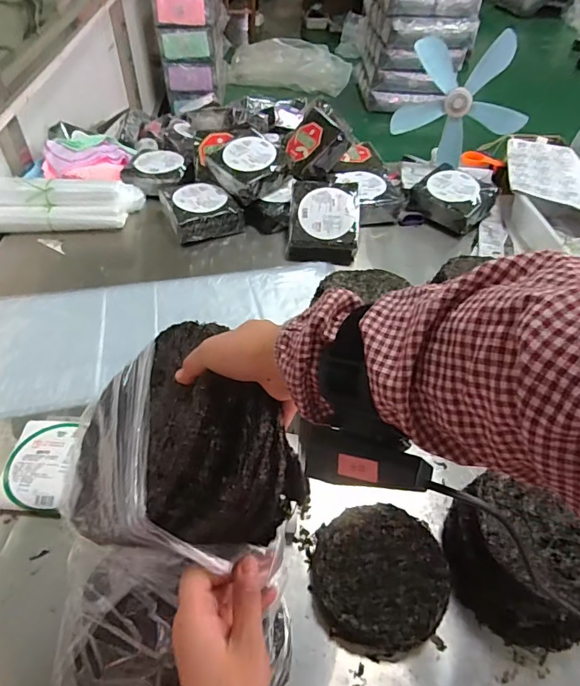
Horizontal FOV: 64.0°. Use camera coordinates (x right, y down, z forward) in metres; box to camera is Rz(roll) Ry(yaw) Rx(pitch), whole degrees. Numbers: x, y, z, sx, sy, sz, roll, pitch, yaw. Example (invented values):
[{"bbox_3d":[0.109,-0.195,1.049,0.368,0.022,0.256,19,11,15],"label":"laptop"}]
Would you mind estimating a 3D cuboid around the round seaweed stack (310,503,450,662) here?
[{"bbox_3d":[0.139,0.363,0.726,0.200,0.042,0.208,1,48,-1],"label":"round seaweed stack"}]

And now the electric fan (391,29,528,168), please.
[{"bbox_3d":[0.520,-0.727,1.420,0.381,0.325,0.136,23,51,18],"label":"electric fan"}]

